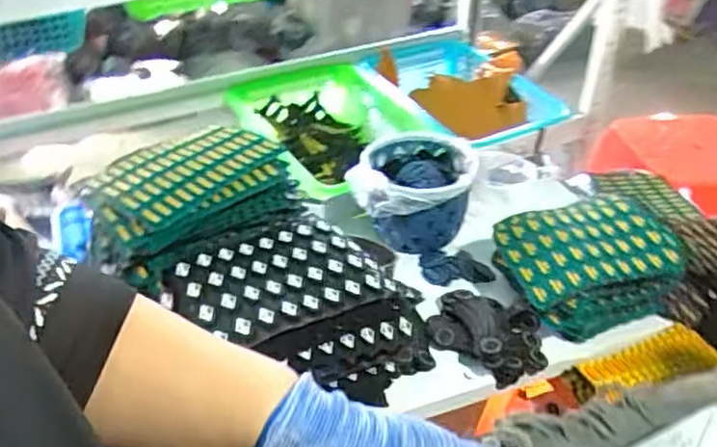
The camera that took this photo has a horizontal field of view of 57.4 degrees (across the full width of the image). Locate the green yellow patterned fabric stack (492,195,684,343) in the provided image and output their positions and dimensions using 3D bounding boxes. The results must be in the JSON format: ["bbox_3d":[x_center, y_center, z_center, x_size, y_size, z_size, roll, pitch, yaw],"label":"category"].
[{"bbox_3d":[0.312,0.048,0.883,0.238,0.091,0.170,-11,36,-16],"label":"green yellow patterned fabric stack"}]

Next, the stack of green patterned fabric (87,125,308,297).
[{"bbox_3d":[-0.197,-0.033,0.743,0.239,0.054,0.159,-29,44,-36],"label":"stack of green patterned fabric"}]

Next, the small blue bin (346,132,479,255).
[{"bbox_3d":[0.079,-0.041,0.999,0.187,0.128,0.171,-1,35,-3],"label":"small blue bin"}]

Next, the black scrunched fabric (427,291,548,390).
[{"bbox_3d":[0.161,0.133,0.822,0.157,0.037,0.105,26,41,31],"label":"black scrunched fabric"}]

